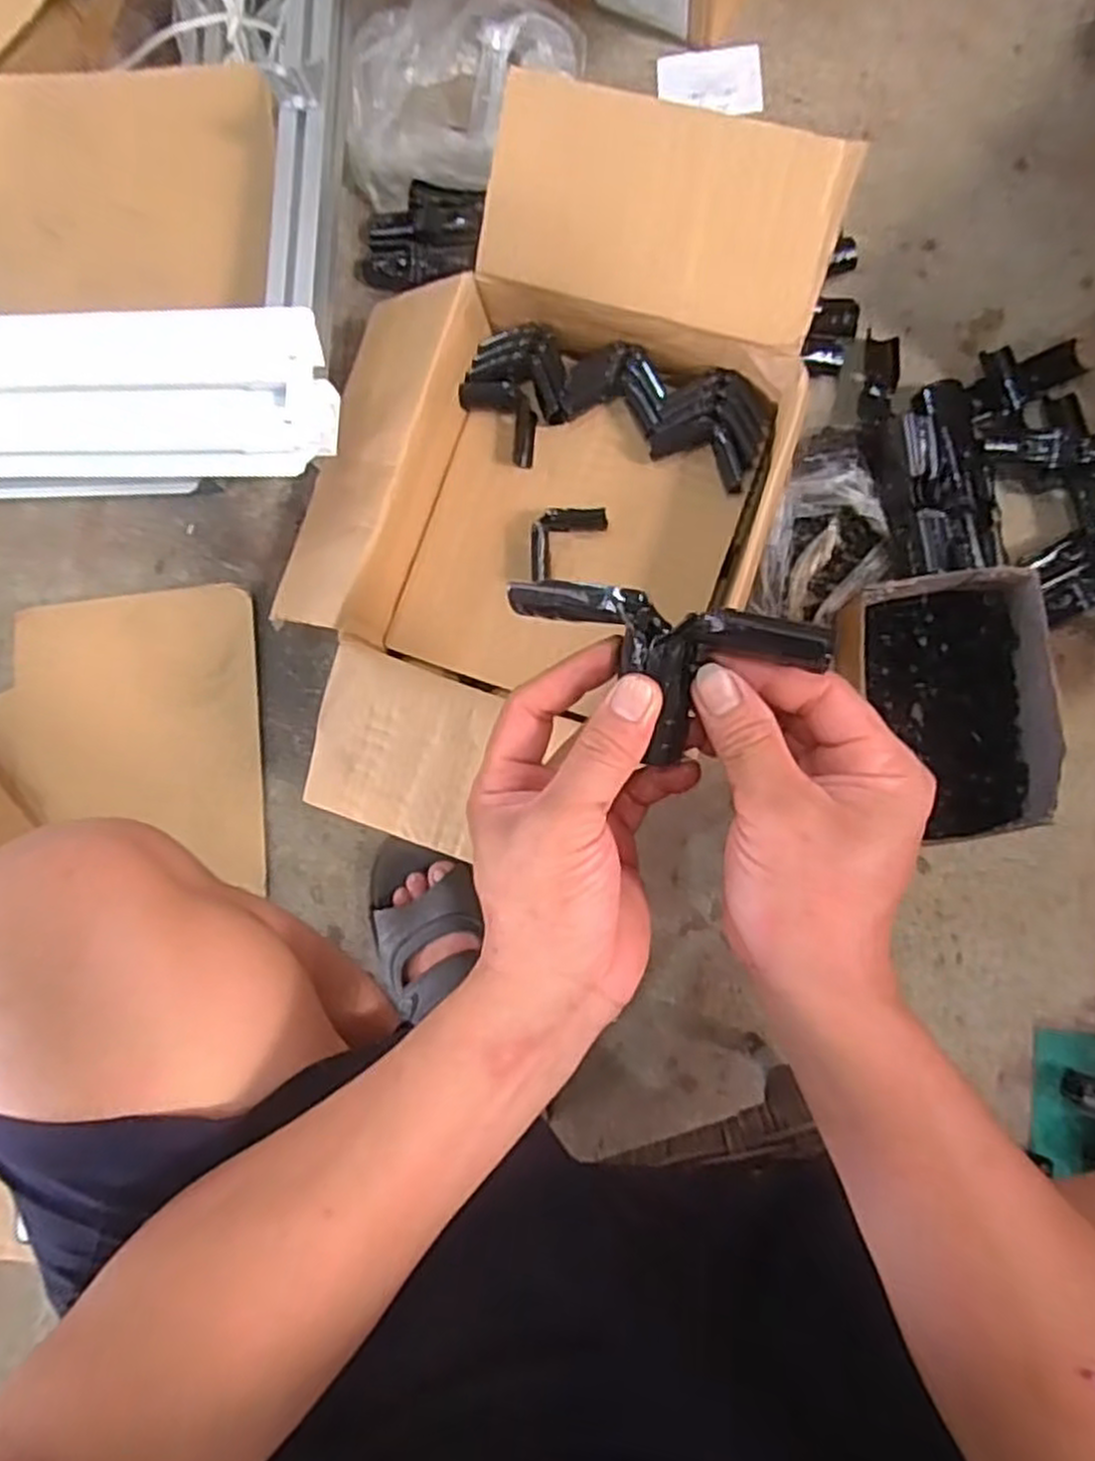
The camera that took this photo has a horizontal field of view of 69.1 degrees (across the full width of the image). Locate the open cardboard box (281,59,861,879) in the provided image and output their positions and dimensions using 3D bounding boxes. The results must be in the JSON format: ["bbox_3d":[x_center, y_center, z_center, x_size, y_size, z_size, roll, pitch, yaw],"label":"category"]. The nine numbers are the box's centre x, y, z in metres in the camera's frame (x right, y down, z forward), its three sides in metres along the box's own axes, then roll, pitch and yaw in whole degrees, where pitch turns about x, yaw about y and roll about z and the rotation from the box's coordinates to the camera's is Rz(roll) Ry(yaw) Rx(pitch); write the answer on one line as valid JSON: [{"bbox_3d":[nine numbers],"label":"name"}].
[{"bbox_3d":[-0.023,-0.194,0.645,0.364,0.138,0.556,17,88,10],"label":"open cardboard box"}]

